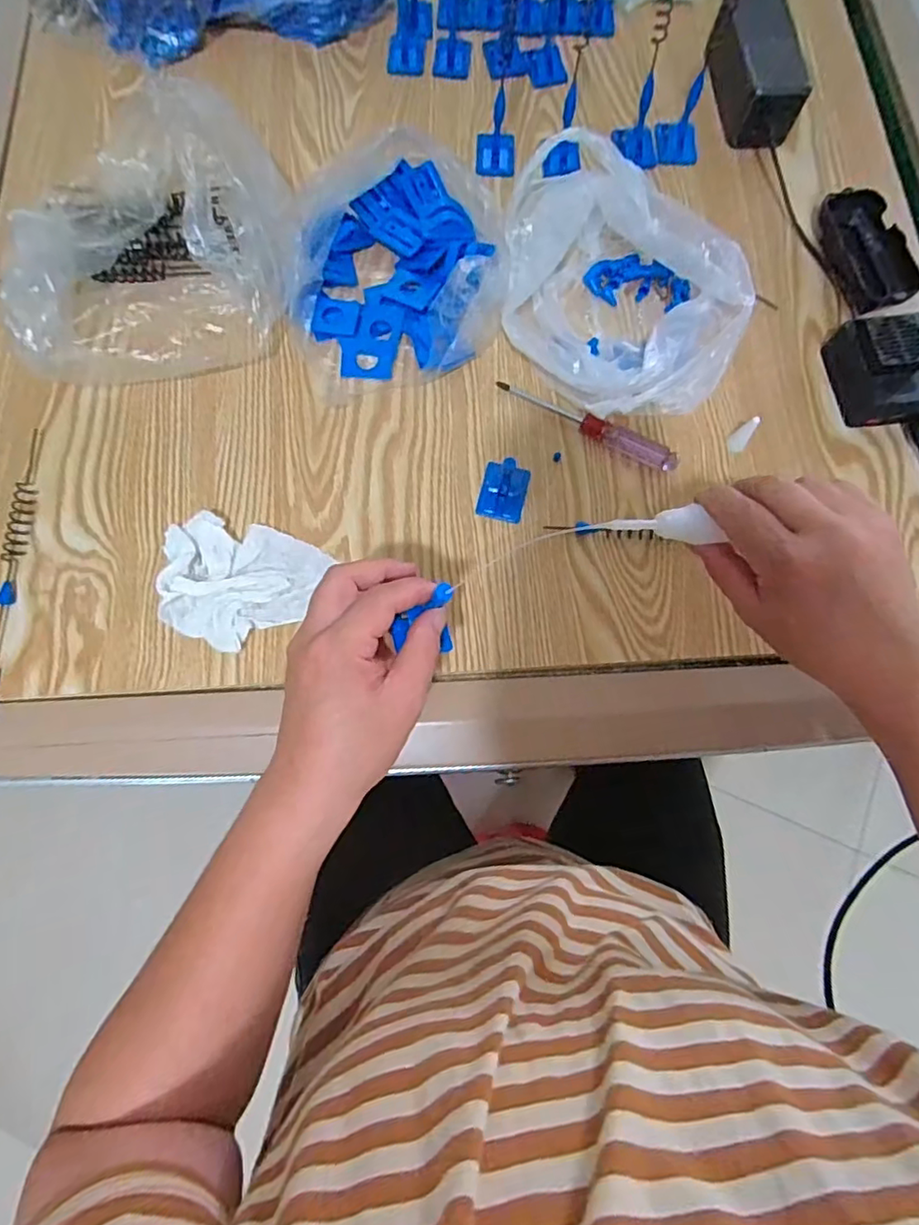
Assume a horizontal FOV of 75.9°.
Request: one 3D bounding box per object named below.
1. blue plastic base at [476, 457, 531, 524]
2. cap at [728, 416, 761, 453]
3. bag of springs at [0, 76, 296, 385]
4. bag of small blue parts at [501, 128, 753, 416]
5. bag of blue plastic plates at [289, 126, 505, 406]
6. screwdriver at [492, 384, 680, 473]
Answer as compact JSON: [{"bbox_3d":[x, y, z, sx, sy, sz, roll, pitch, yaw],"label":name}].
[{"bbox_3d":[0.033,-0.092,0.440,0.034,0.016,0.043,14,75,3],"label":"blue plastic base"},{"bbox_3d":[0.214,-0.134,0.445,0.009,0.035,0.012,9,75,2],"label":"cap"},{"bbox_3d":[-0.229,-0.280,0.446,0.196,0.094,0.190,2,75,0],"label":"bag of springs"},{"bbox_3d":[0.117,-0.258,0.461,0.170,0.064,0.218,-16,76,-5],"label":"bag of small blue parts"},{"bbox_3d":[-0.054,-0.287,0.478,0.180,0.044,0.209,-16,76,-5],"label":"bag of blue plastic plates"},{"bbox_3d":[0.098,-0.146,0.451,0.148,0.017,0.014,27,76,6],"label":"screwdriver"}]

